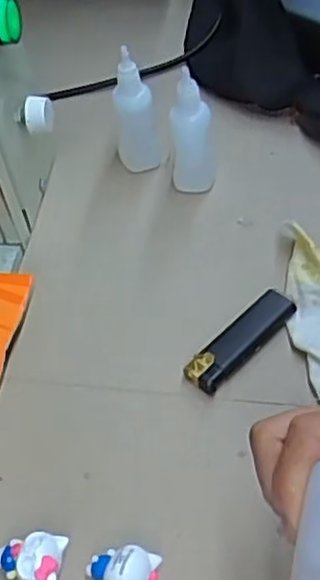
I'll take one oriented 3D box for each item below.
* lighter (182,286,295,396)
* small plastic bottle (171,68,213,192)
[{"bbox_3d":[0.047,0.028,0.420,0.023,0.007,0.079,34,61,30],"label":"lighter"},{"bbox_3d":[0.021,-0.106,0.494,0.028,0.091,0.021,-7,49,1],"label":"small plastic bottle"}]

